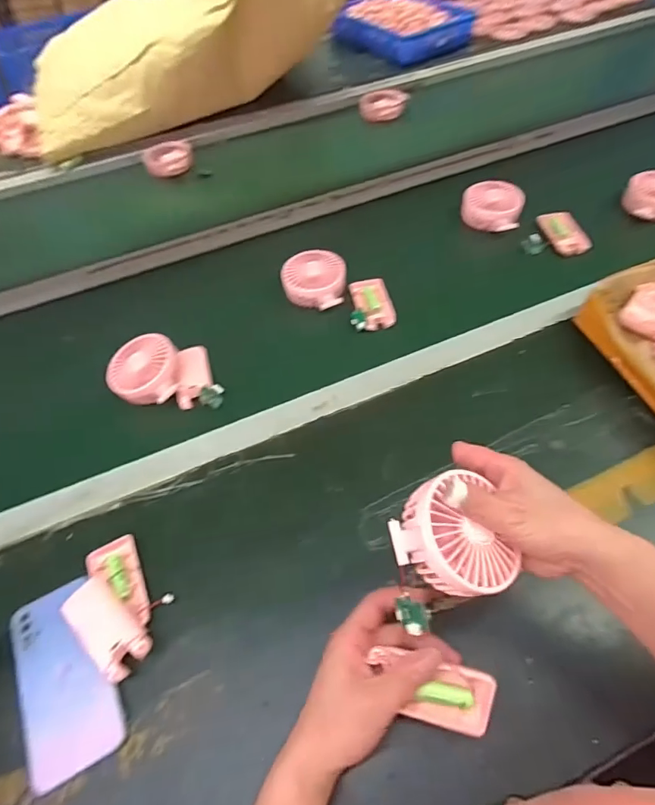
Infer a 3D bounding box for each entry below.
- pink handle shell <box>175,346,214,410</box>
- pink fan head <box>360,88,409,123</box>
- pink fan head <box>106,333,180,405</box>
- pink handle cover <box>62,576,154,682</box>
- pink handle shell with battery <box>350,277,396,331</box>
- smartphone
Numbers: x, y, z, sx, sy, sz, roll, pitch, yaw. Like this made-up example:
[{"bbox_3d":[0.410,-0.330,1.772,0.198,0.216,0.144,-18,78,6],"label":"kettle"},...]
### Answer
[{"bbox_3d":[-0.175,-0.037,0.616,0.042,0.027,0.087,-11,54,-4],"label":"pink handle shell"},{"bbox_3d":[0.127,-0.671,1.060,0.102,0.035,0.093,8,55,10],"label":"pink fan head"},{"bbox_3d":[-0.232,-0.039,0.594,0.080,0.033,0.091,-4,72,2],"label":"pink fan head"},{"bbox_3d":[-0.202,0.206,0.431,0.092,0.023,0.045,33,63,24],"label":"pink handle cover"},{"bbox_3d":[0.065,-0.144,0.678,0.051,0.016,0.088,-11,54,-4],"label":"pink handle shell with battery"},{"bbox_3d":[-0.238,0.242,0.424,0.074,0.011,0.155,-26,56,-14],"label":"smartphone"}]

